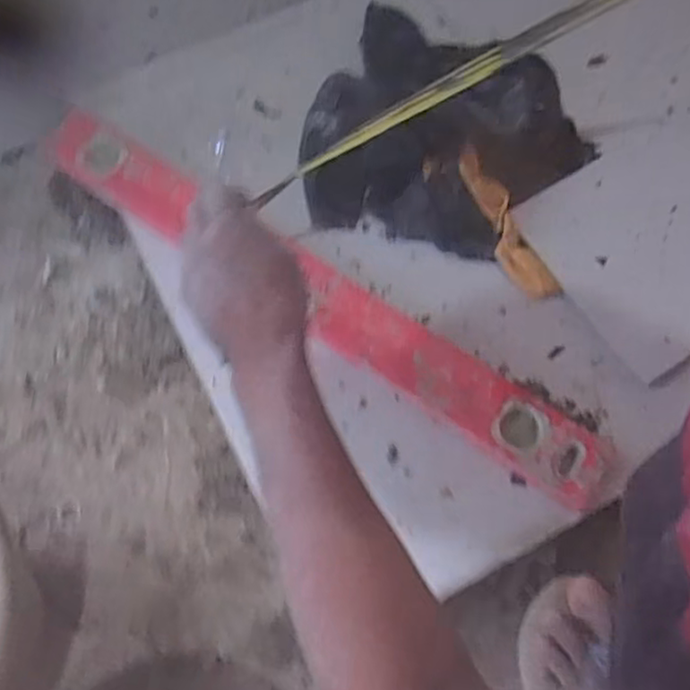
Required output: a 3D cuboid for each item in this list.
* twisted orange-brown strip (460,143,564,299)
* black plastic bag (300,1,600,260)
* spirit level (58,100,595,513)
[{"bbox_3d":[0.145,-0.109,0.620,0.036,0.019,0.151,-29,92,-10],"label":"twisted orange-brown strip"},{"bbox_3d":[0.106,-0.216,0.658,0.259,0.051,0.251,14,70,5],"label":"black plastic bag"},{"bbox_3d":[-0.035,-0.047,0.610,0.572,0.023,0.069,32,72,11],"label":"spirit level"}]

